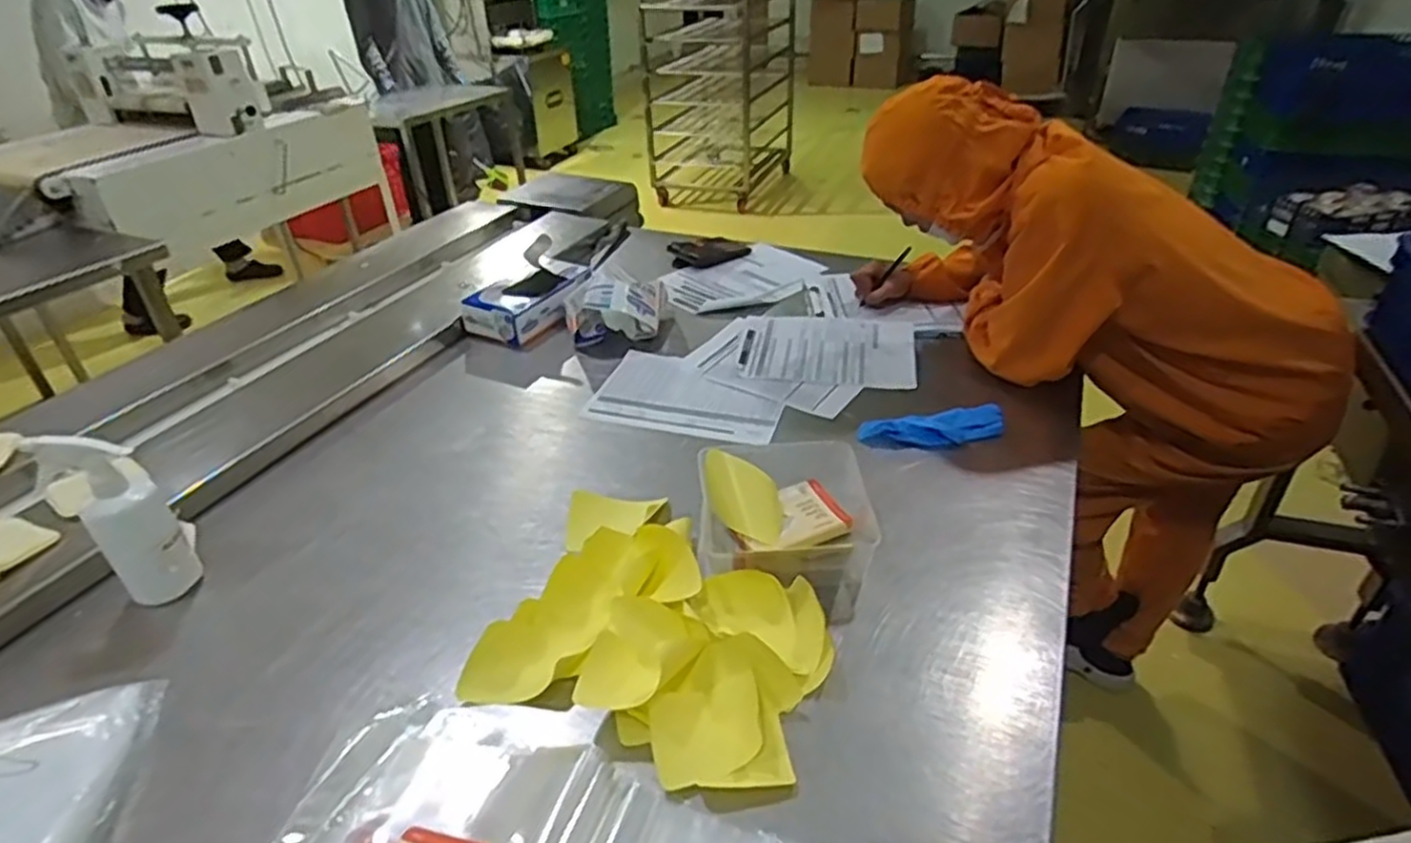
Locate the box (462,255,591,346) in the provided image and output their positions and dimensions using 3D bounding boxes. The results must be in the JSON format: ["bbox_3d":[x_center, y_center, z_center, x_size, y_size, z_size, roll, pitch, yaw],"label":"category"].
[{"bbox_3d":[-0.317,-0.223,1.410,0.140,0.070,0.221,14,38,22],"label":"box"}]

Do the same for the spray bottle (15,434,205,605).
[{"bbox_3d":[-0.635,0.105,0.828,0.095,0.204,0.074,-27,42,-32],"label":"spray bottle"}]

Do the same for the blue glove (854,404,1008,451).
[{"bbox_3d":[0.320,0.011,1.067,0.208,0.030,0.064,-4,35,-3],"label":"blue glove"}]

